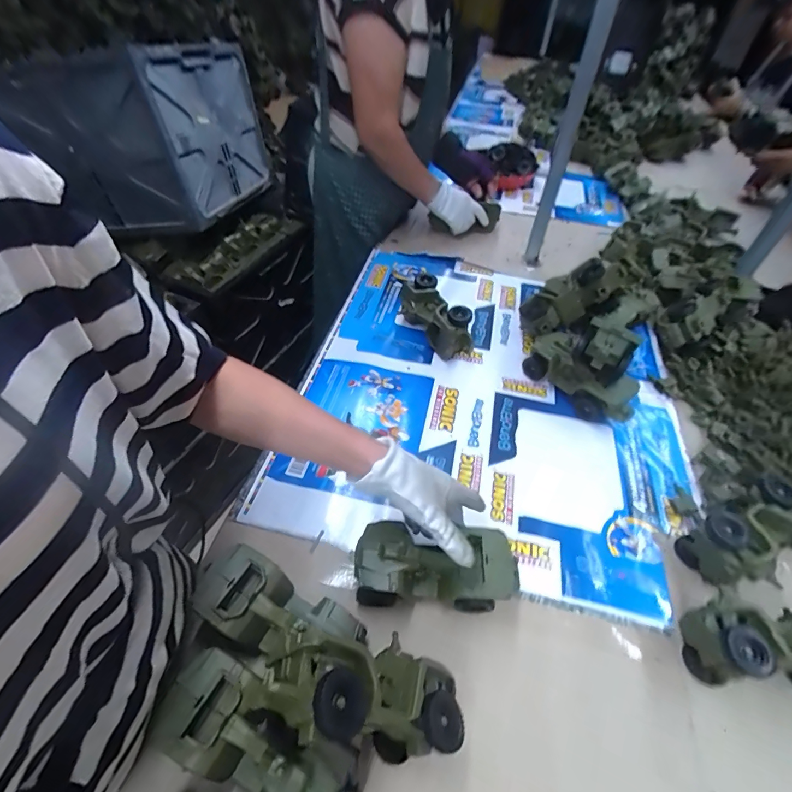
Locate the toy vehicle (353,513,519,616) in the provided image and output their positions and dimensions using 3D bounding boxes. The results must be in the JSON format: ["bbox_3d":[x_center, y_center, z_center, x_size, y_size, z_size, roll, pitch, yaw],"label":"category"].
[{"bbox_3d":[0.043,0.195,0.481,0.175,0.071,0.083,4,48,0],"label":"toy vehicle"}]

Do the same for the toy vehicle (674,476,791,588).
[{"bbox_3d":[0.449,0.175,0.526,0.169,0.078,0.087,-22,53,-21],"label":"toy vehicle"}]

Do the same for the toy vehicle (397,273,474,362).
[{"bbox_3d":[0.078,-0.141,0.776,0.065,0.084,0.172,-24,54,-22],"label":"toy vehicle"}]

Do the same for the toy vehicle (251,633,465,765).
[{"bbox_3d":[-0.030,0.255,0.362,0.174,0.078,0.089,33,42,-26],"label":"toy vehicle"}]

